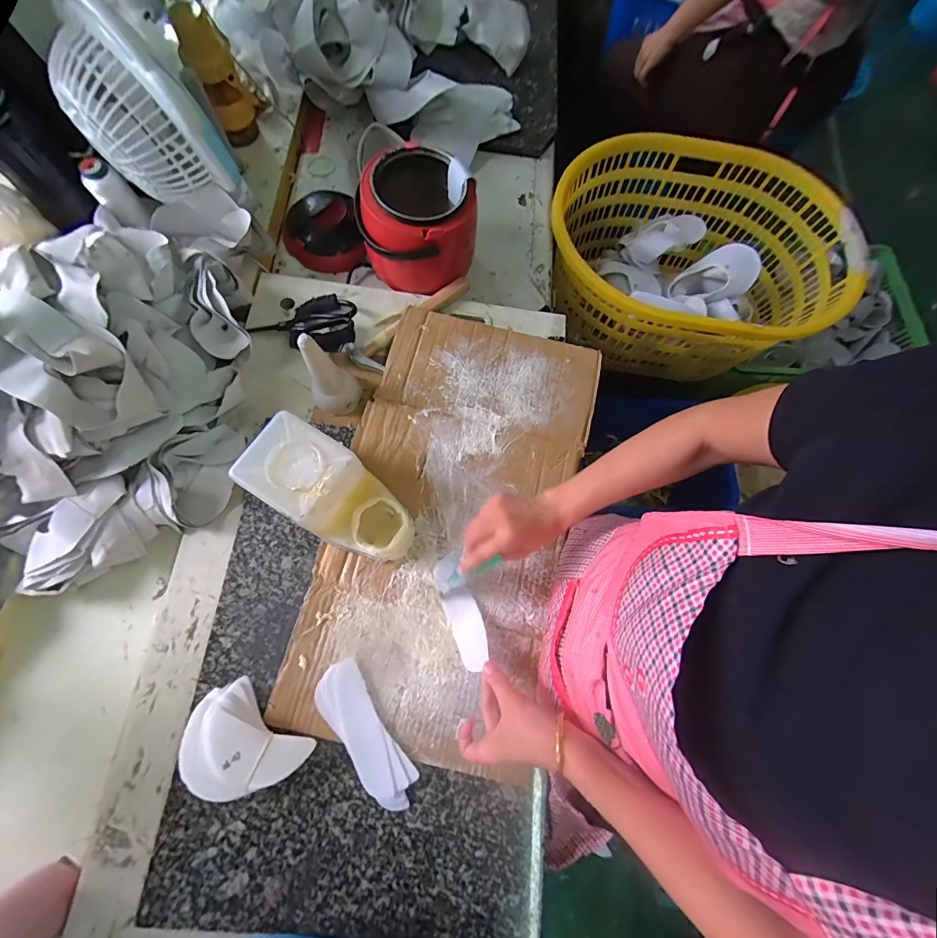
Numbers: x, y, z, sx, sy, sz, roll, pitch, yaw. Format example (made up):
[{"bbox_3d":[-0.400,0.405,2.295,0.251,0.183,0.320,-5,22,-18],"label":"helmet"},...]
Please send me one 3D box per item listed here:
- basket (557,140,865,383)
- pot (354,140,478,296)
[{"bbox_3d":[0.498,-0.471,0.953,0.648,0.313,0.536,10,74,-2],"label":"basket"},{"bbox_3d":[-0.079,-0.412,0.683,0.179,0.148,0.169,1,75,-5],"label":"pot"}]

